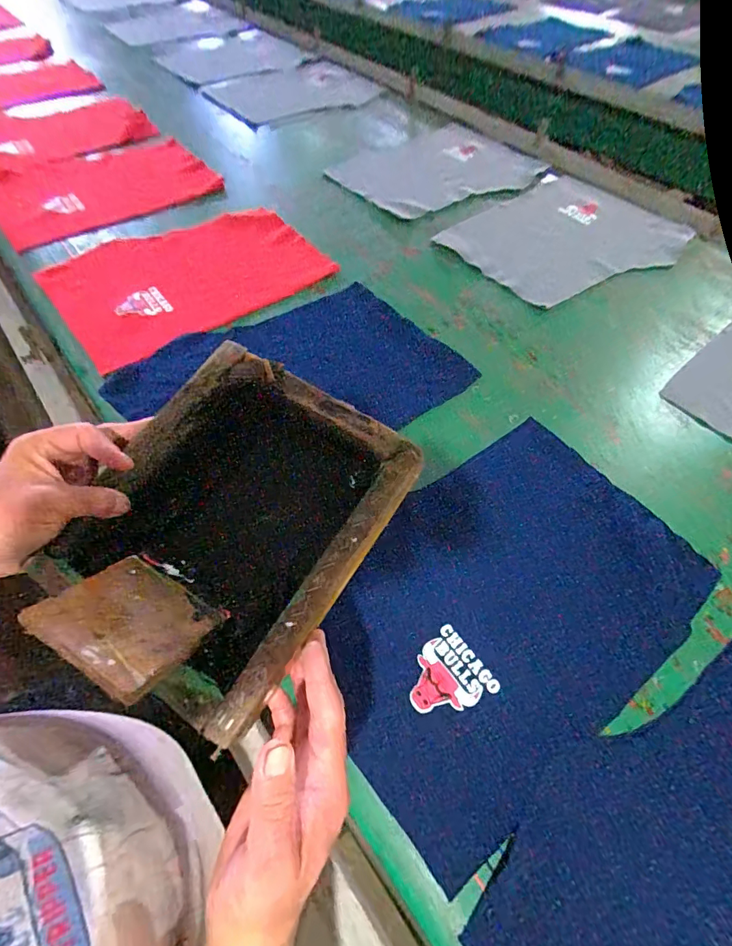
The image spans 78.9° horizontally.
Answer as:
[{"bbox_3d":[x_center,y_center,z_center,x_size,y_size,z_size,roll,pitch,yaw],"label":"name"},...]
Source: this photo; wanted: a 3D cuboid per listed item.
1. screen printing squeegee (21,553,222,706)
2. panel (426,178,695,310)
[{"bbox_3d":[-0.173,0.108,0.328,0.101,0.006,0.091,29,26,13],"label":"screen printing squeegee"},{"bbox_3d":[0.406,-0.491,0.926,0.432,0.014,0.351,-32,62,-18],"label":"panel"}]

